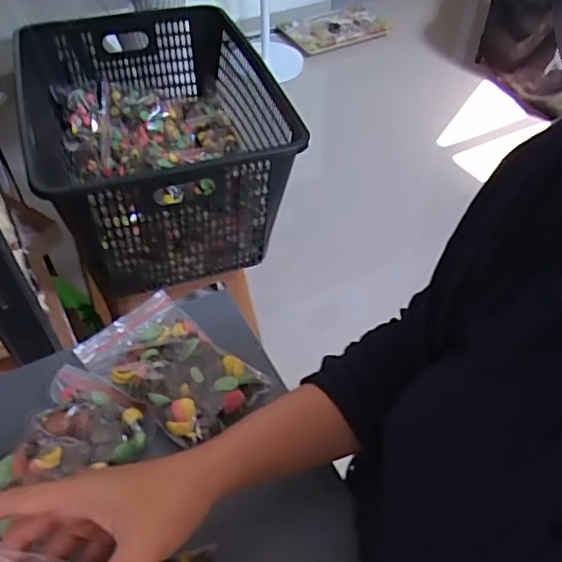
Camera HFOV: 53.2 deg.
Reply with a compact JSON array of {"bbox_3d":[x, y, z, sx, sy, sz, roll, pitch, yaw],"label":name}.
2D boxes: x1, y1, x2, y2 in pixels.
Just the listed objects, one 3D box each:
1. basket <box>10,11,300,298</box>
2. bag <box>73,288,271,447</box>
[{"bbox_3d":[-0.263,-0.290,1.103,0.452,0.271,0.592,-14,51,-12],"label":"basket"},{"bbox_3d":[-0.092,0.069,0.469,0.141,0.023,0.091,34,57,25],"label":"bag"}]

